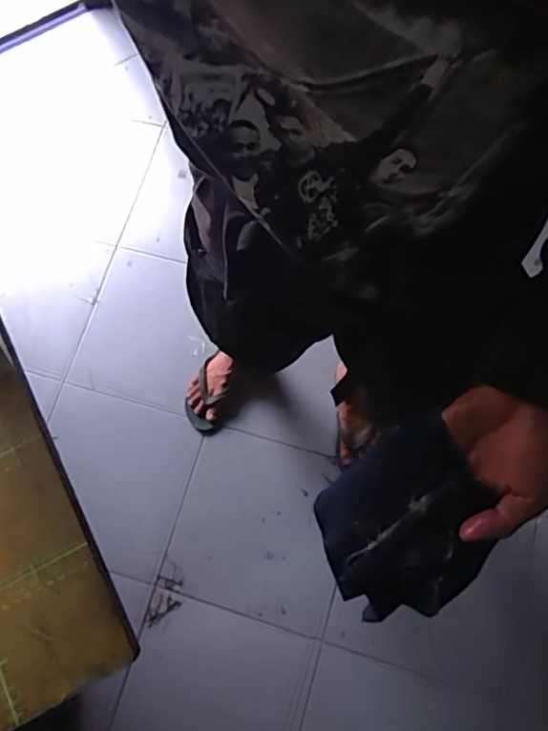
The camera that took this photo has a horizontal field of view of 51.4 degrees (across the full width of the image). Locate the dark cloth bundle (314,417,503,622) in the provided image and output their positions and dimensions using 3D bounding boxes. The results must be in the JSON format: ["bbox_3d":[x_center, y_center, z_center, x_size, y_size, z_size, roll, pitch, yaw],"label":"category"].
[{"bbox_3d":[0.097,0.118,0.428,0.129,0.053,0.115,-39,78,-9],"label":"dark cloth bundle"}]

